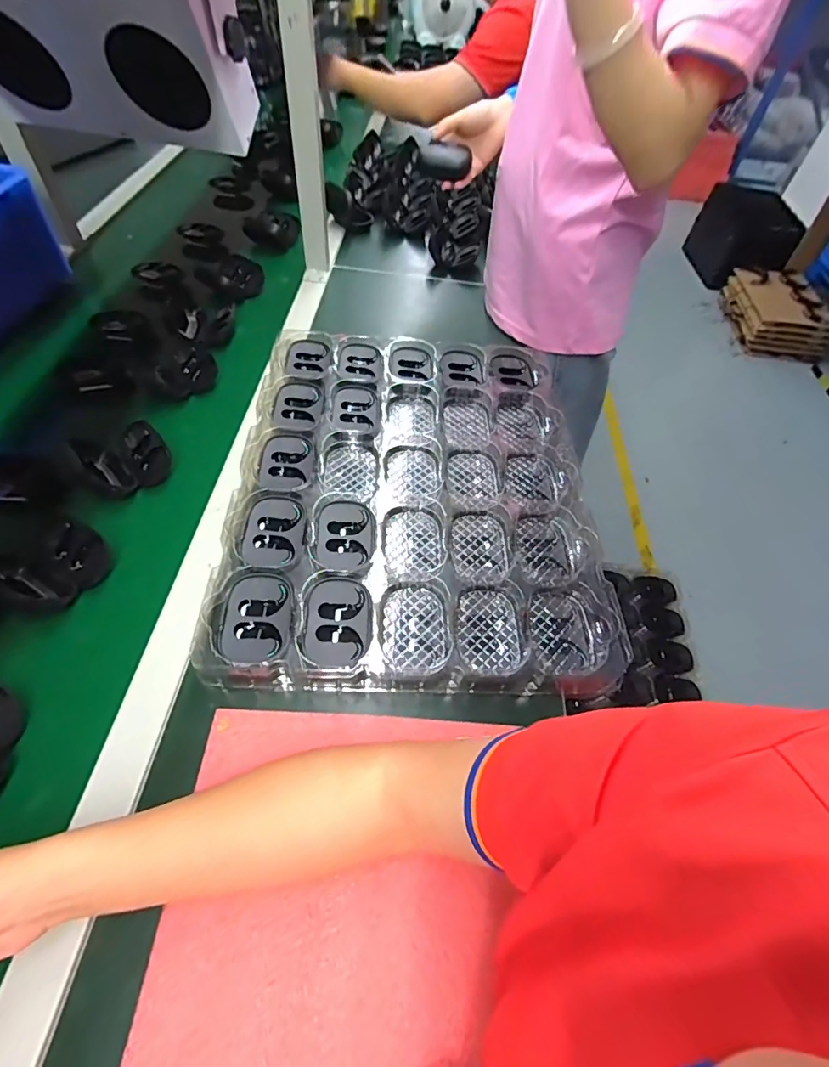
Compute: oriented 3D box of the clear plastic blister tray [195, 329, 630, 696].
[{"bbox_3d":[0.001,-0.075,0.568,0.394,0.038,0.501,1,54,-5],"label":"clear plastic blister tray"}]

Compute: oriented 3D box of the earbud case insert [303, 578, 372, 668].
[{"bbox_3d":[-0.072,0.085,0.453,0.060,0.028,0.085,-3,55,-8],"label":"earbud case insert"}]

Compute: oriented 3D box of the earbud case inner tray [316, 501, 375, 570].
[{"bbox_3d":[-0.072,0.004,0.505,0.058,0.016,0.081,1,54,-4],"label":"earbud case inner tray"}]

